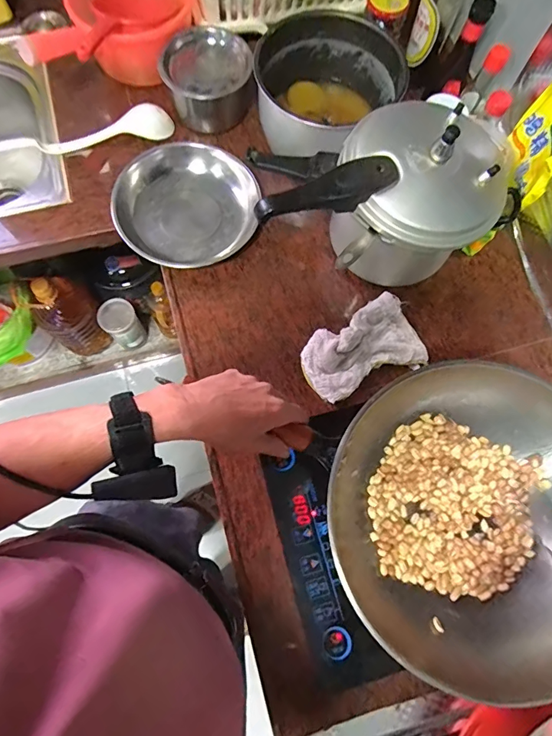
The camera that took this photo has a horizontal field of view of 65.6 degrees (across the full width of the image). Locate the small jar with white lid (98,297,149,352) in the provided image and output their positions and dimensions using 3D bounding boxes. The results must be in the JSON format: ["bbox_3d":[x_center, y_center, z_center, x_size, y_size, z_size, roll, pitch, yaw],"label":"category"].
[{"bbox_3d":[-0.467,-0.124,1.329,0.099,0.195,0.104,1,73,-2],"label":"small jar with white lid"}]

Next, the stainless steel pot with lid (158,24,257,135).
[{"bbox_3d":[-0.119,-0.507,0.759,0.146,0.128,0.124,-9,74,-5],"label":"stainless steel pot with lid"}]

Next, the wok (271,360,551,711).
[{"bbox_3d":[0.237,0.166,0.519,0.320,0.104,0.321,-22,75,-8],"label":"wok"}]

